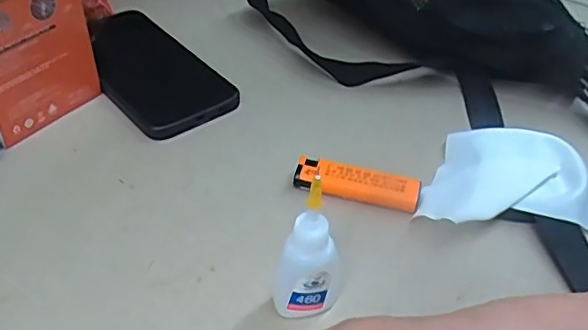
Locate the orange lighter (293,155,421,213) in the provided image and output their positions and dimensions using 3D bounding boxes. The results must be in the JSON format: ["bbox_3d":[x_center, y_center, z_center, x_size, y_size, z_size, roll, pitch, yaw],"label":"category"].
[{"bbox_3d":[0.040,0.012,0.380,0.078,0.014,0.022,14,42,10],"label":"orange lighter"}]

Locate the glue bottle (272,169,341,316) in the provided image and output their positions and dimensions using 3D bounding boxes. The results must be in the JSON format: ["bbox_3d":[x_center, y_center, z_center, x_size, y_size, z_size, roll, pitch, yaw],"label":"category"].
[{"bbox_3d":[0.008,0.045,0.287,0.029,0.084,0.020,-25,49,-30],"label":"glue bottle"}]

